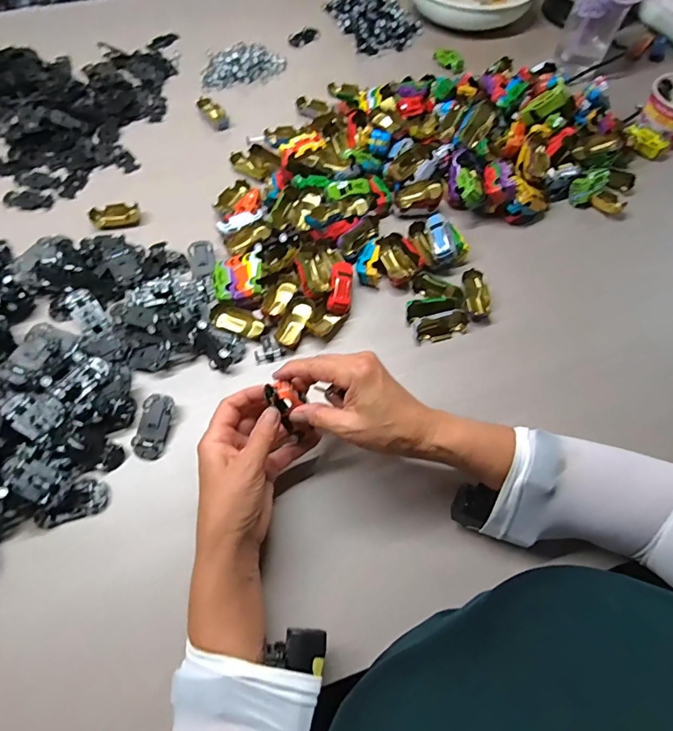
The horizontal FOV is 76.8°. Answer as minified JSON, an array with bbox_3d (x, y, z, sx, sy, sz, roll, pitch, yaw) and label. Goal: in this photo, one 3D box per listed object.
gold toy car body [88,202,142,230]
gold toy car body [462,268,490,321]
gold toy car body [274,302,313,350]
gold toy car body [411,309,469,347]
[{"bbox_3d":[-0.300,-0.203,0.577,0.061,0.013,0.036,-16,64,-8],"label":"gold toy car body"},{"bbox_3d":[0.173,-0.085,0.528,0.029,0.025,0.067,-5,63,-3],"label":"gold toy car body"},{"bbox_3d":[-0.048,-0.047,0.504,0.028,0.016,0.063,20,65,9],"label":"gold toy car body"},{"bbox_3d":[0.122,-0.044,0.496,0.066,0.027,0.024,-10,64,-6],"label":"gold toy car body"}]

